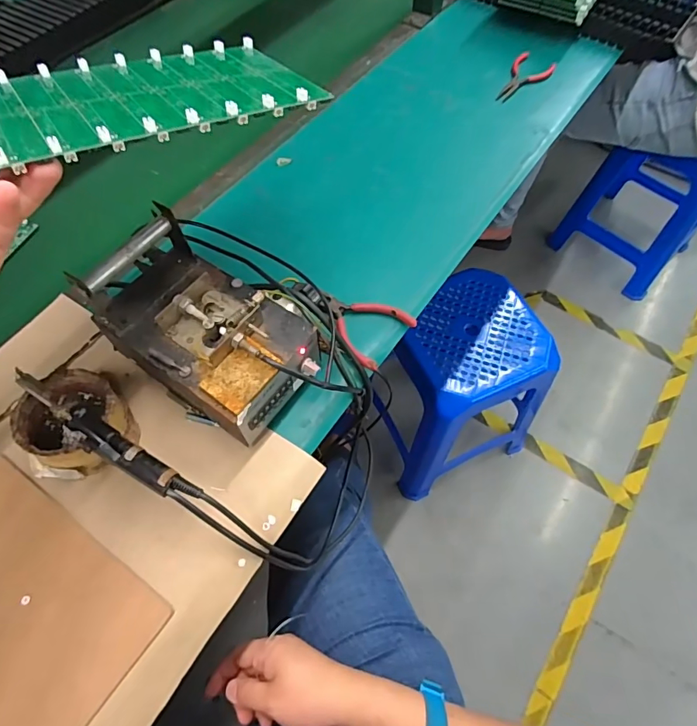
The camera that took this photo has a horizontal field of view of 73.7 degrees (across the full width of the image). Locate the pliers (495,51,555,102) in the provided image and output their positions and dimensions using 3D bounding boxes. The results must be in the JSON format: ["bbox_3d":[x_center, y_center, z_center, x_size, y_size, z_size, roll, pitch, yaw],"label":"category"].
[{"bbox_3d":[0.268,-0.434,0.712,0.061,0.006,0.130,32,66,14],"label":"pliers"}]

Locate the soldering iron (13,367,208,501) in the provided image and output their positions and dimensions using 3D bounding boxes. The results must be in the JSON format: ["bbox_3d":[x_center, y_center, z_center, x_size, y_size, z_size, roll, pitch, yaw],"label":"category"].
[{"bbox_3d":[-0.210,0.058,0.388,0.201,0.021,0.023,30,65,15],"label":"soldering iron"}]

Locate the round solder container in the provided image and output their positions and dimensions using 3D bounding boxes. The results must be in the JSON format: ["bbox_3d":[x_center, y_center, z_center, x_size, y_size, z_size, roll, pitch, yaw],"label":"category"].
[{"bbox_3d":[-0.249,0.049,0.417,0.090,0.058,0.092,1,62,-1],"label":"round solder container"}]

